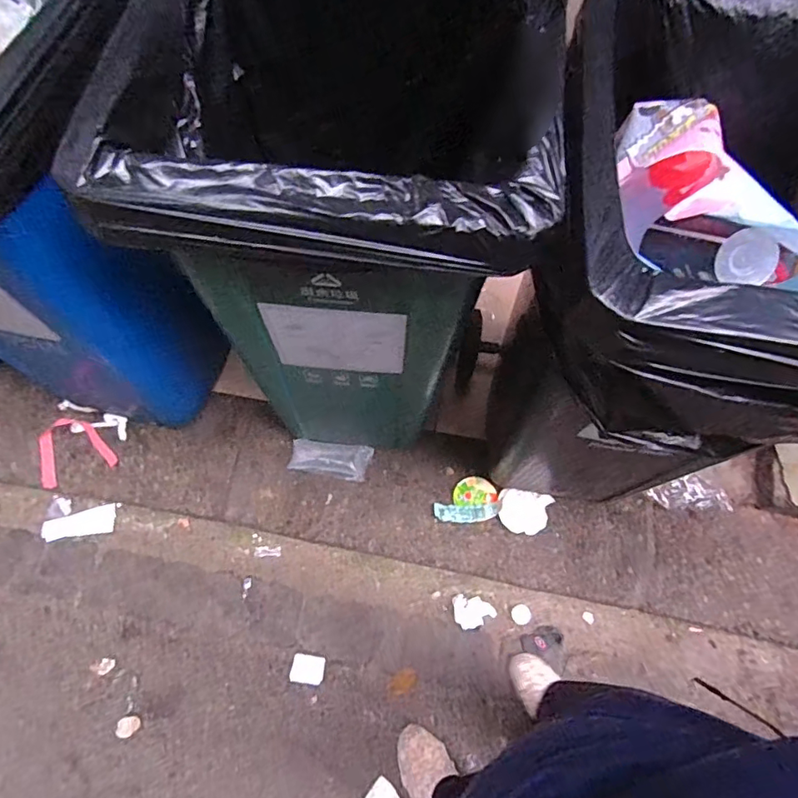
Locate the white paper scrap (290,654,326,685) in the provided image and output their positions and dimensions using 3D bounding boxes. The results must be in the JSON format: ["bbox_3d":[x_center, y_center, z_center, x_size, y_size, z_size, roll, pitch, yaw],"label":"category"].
[{"bbox_3d":[-0.201,0.597,1.146,0.073,0.006,0.057,7,58,1],"label":"white paper scrap"}]

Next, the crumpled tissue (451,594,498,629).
[{"bbox_3d":[0.177,0.491,1.199,0.098,0.016,0.071,-1,62,-3],"label":"crumpled tissue"}]

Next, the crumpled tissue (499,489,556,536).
[{"bbox_3d":[0.299,0.264,1.216,0.124,0.027,0.097,4,64,-3],"label":"crumpled tissue"}]

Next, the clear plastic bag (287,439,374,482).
[{"bbox_3d":[-0.164,0.147,1.254,0.198,0.054,0.086,7,64,-1],"label":"clear plastic bag"}]

